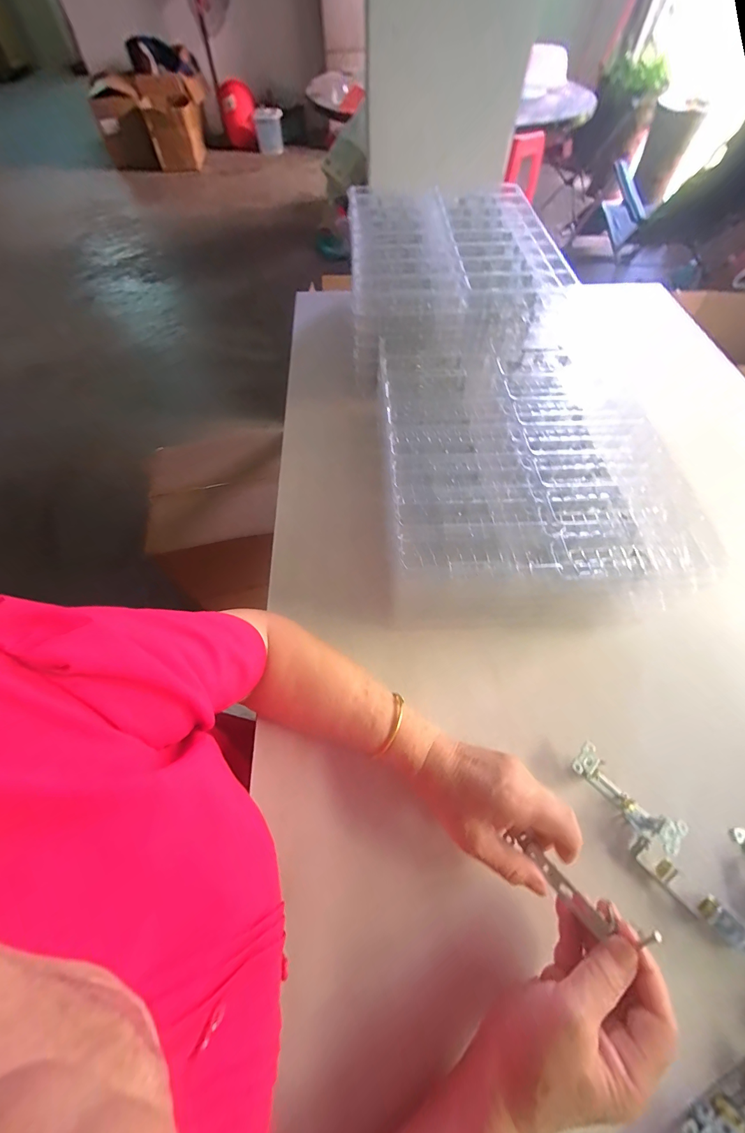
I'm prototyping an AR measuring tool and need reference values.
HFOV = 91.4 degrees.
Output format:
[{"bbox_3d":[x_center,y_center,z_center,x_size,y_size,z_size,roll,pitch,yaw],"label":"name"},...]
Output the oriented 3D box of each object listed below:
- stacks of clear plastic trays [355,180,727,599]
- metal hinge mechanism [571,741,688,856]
[{"bbox_3d":[0.174,-0.347,0.561,0.389,0.072,0.847,-6,66,-4],"label":"stacks of clear plastic trays"},{"bbox_3d":[0.251,0.232,0.369,0.033,0.031,0.103,-39,68,-19],"label":"metal hinge mechanism"}]

